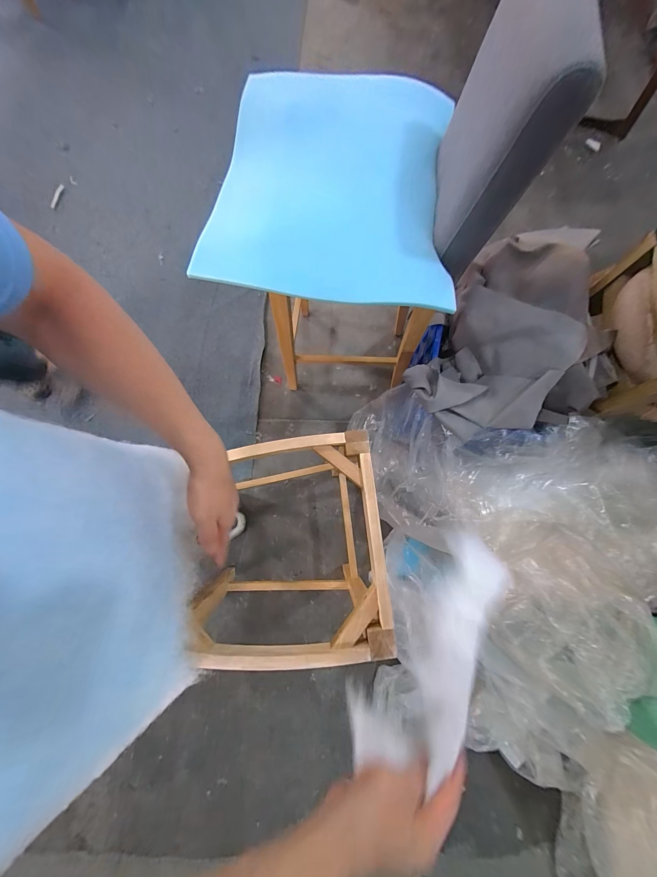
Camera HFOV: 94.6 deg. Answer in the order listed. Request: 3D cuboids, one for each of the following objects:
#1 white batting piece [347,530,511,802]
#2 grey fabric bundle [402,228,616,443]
[{"bbox_3d":[0.135,0.256,0.382,0.107,0.058,0.276,34,71,8],"label":"white batting piece"},{"bbox_3d":[0.524,-0.266,0.838,0.424,0.211,0.593,31,76,6],"label":"grey fabric bundle"}]

